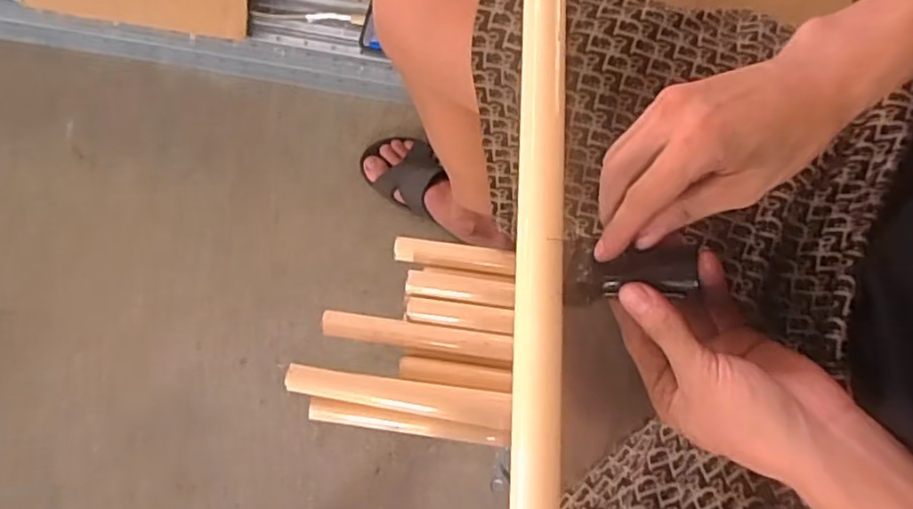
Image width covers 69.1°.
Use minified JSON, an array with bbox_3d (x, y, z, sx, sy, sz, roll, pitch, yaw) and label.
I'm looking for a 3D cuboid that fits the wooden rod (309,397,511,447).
[{"bbox_3d":[-0.048,0.171,0.674,0.202,0.027,0.023,8,77,3],"label":"wooden rod"}]

